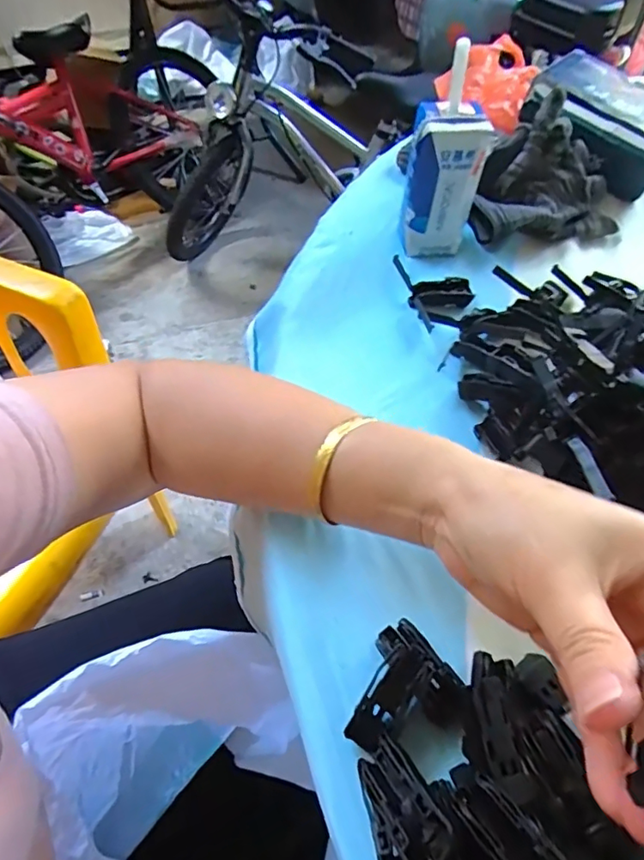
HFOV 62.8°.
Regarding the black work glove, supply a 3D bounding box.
[{"bbox_3d":[0.194,-0.211,0.442,0.143,0.075,0.078,-9,57,-10],"label":"black work glove"}]

